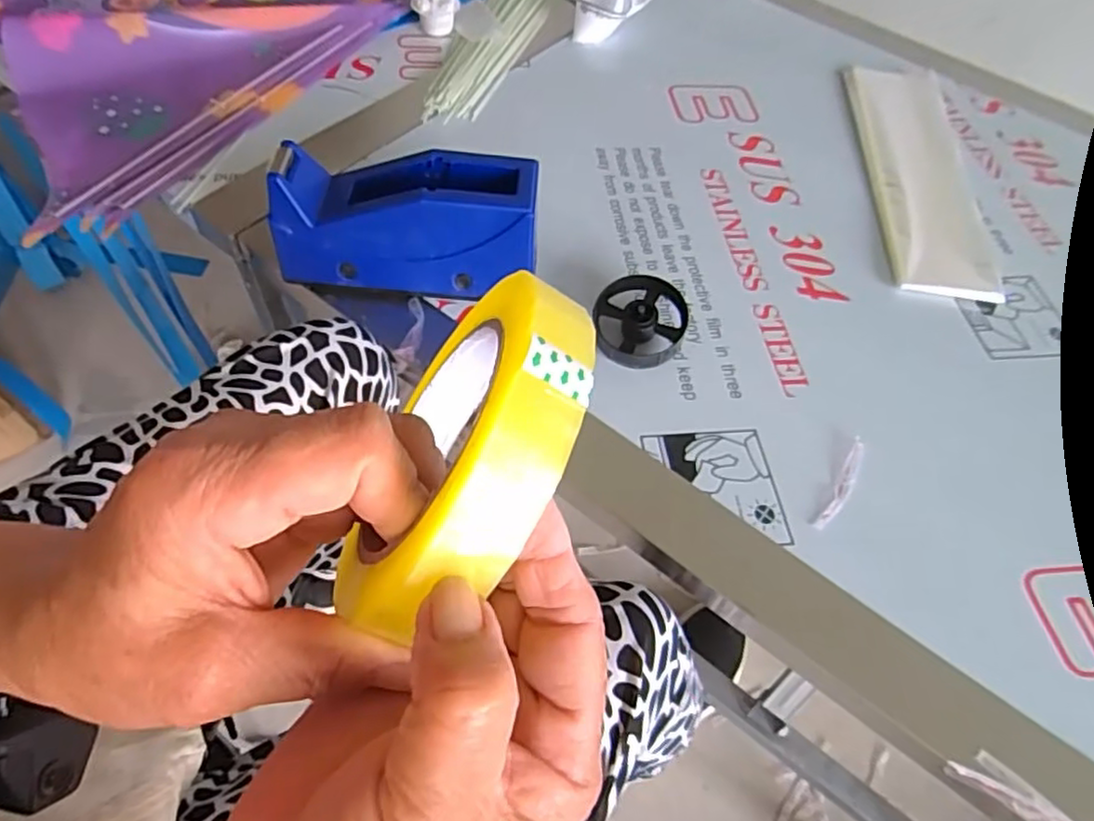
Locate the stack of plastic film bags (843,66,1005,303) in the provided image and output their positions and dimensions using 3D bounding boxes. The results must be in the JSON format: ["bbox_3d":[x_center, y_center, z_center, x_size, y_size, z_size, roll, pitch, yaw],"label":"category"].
[{"bbox_3d":[0.385,-0.253,0.700,0.106,0.010,0.359,9,56,1],"label":"stack of plastic film bags"}]

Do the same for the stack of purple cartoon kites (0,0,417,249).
[{"bbox_3d":[-0.439,-0.490,0.763,0.536,0.034,0.600,31,59,15],"label":"stack of purple cartoon kites"}]

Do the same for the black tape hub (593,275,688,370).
[{"bbox_3d":[0.073,-0.071,0.535,0.071,0.033,0.072,2,56,-4],"label":"black tape hub"}]

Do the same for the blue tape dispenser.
[{"bbox_3d":[-0.110,-0.142,0.523,0.189,0.095,0.075,5,56,-2],"label":"blue tape dispenser"}]

